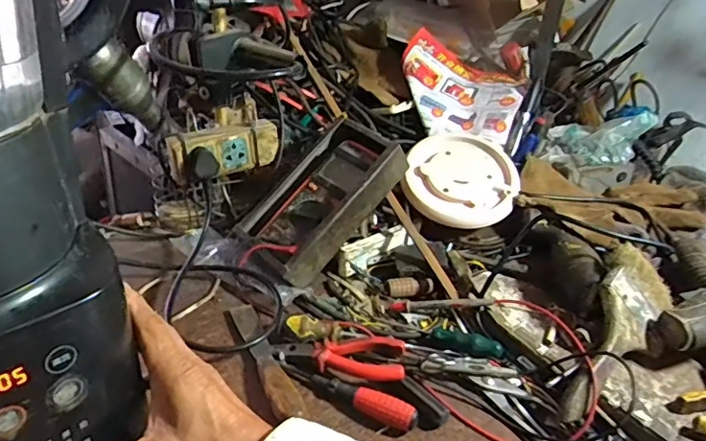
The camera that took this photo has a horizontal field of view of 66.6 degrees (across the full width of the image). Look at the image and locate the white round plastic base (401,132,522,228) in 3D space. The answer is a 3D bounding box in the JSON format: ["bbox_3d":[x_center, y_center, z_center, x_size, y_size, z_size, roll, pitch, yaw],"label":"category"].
[{"bbox_3d":[0.151,-0.062,0.740,0.149,0.021,0.163,1,58,-2],"label":"white round plastic base"}]

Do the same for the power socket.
[{"bbox_3d":[-0.160,-0.090,0.669,0.136,0.059,0.037,-17,36,-33],"label":"power socket"}]

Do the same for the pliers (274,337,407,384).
[{"bbox_3d":[-0.014,0.131,0.518,0.126,0.014,0.051,5,30,0],"label":"pliers"}]

